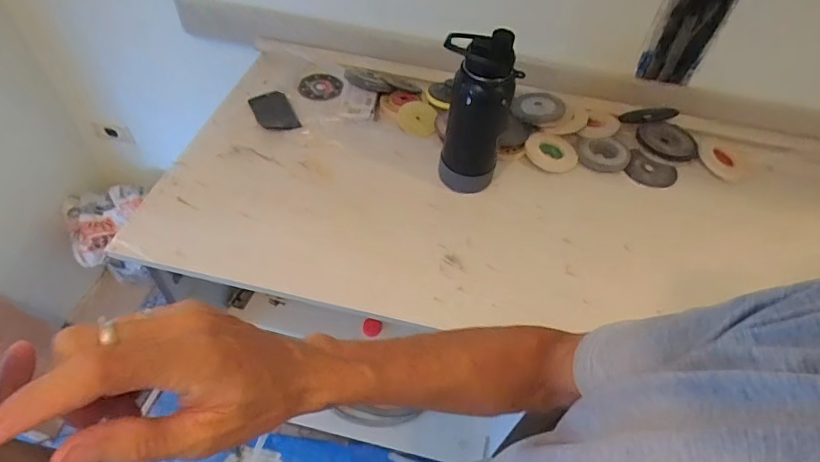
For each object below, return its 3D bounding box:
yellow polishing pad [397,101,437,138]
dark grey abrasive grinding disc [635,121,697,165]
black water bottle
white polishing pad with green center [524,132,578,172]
[{"bbox_3d":[0.015,-0.219,0.909,0.072,0.009,0.085,8,51,1],"label":"yellow polishing pad"},{"bbox_3d":[0.504,-0.173,0.935,0.109,0.013,0.119,2,51,-3],"label":"dark grey abrasive grinding disc"},{"bbox_3d":[0.101,-0.178,0.739,0.102,0.237,0.094,1,51,-4],"label":"black water bottle"},{"bbox_3d":[0.263,-0.146,0.883,0.095,0.013,0.090,12,51,5],"label":"white polishing pad with green center"}]

